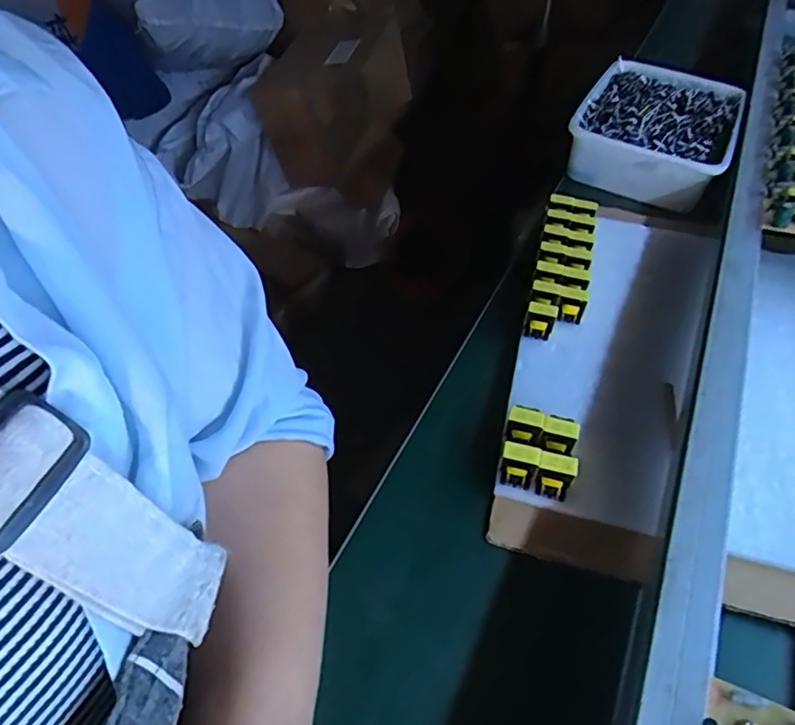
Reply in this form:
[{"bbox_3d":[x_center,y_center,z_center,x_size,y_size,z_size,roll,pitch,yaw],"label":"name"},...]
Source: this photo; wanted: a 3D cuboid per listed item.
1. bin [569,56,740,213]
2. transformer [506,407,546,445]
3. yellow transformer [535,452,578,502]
[{"bbox_3d":[0.280,-0.254,0.612,0.148,0.051,0.240,21,53,22],"label":"bin"},{"bbox_3d":[0.075,0.042,0.339,0.020,0.028,0.019,13,50,15],"label":"transformer"},{"bbox_3d":[0.087,0.064,0.317,0.019,0.024,0.017,14,50,16],"label":"yellow transformer"}]

